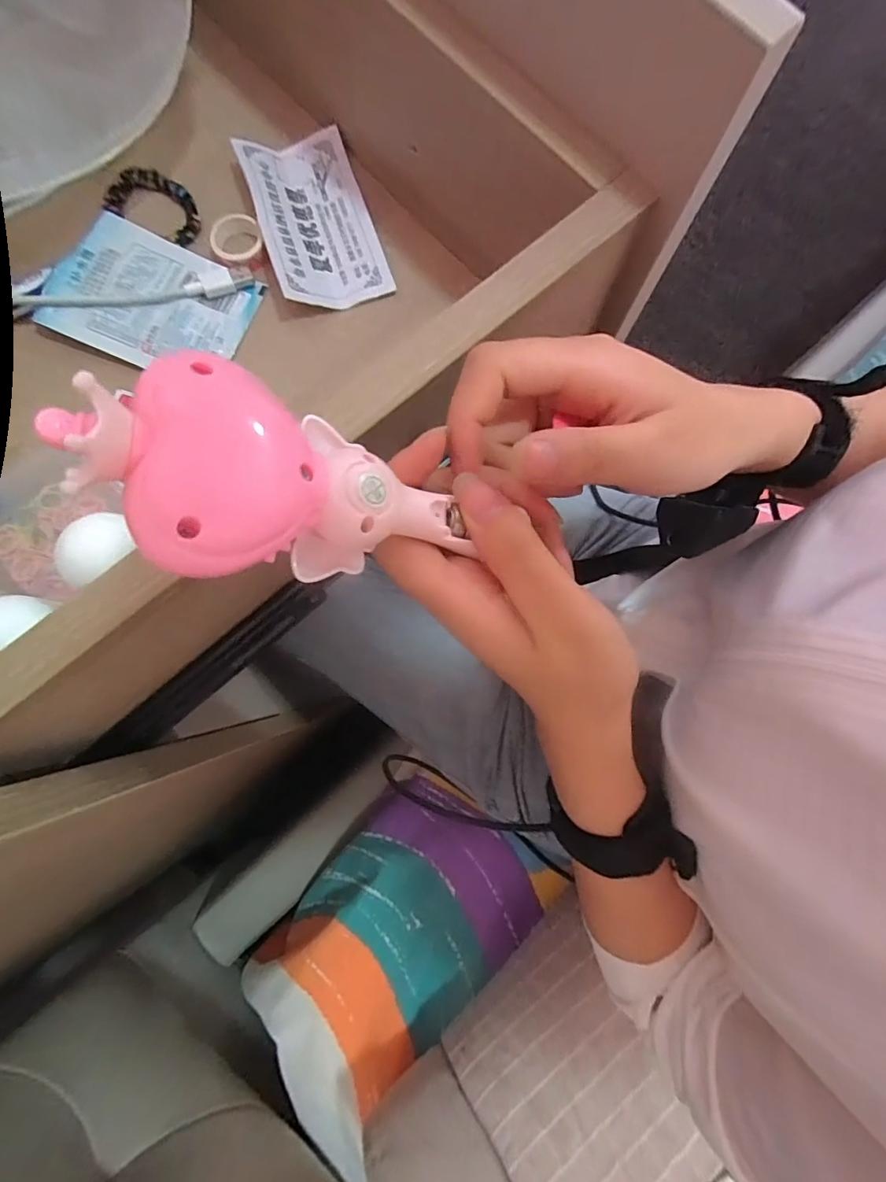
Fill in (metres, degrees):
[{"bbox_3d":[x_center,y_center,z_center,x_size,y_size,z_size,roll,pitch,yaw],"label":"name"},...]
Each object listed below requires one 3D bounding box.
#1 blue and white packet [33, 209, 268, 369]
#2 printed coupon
[{"bbox_3d":[-0.164,-0.166,0.273,0.099,0.019,0.077,20,81,4],"label":"blue and white packet"},{"bbox_3d":[-0.076,-0.222,0.284,0.063,0.016,0.112,-19,80,-2],"label":"printed coupon"}]

